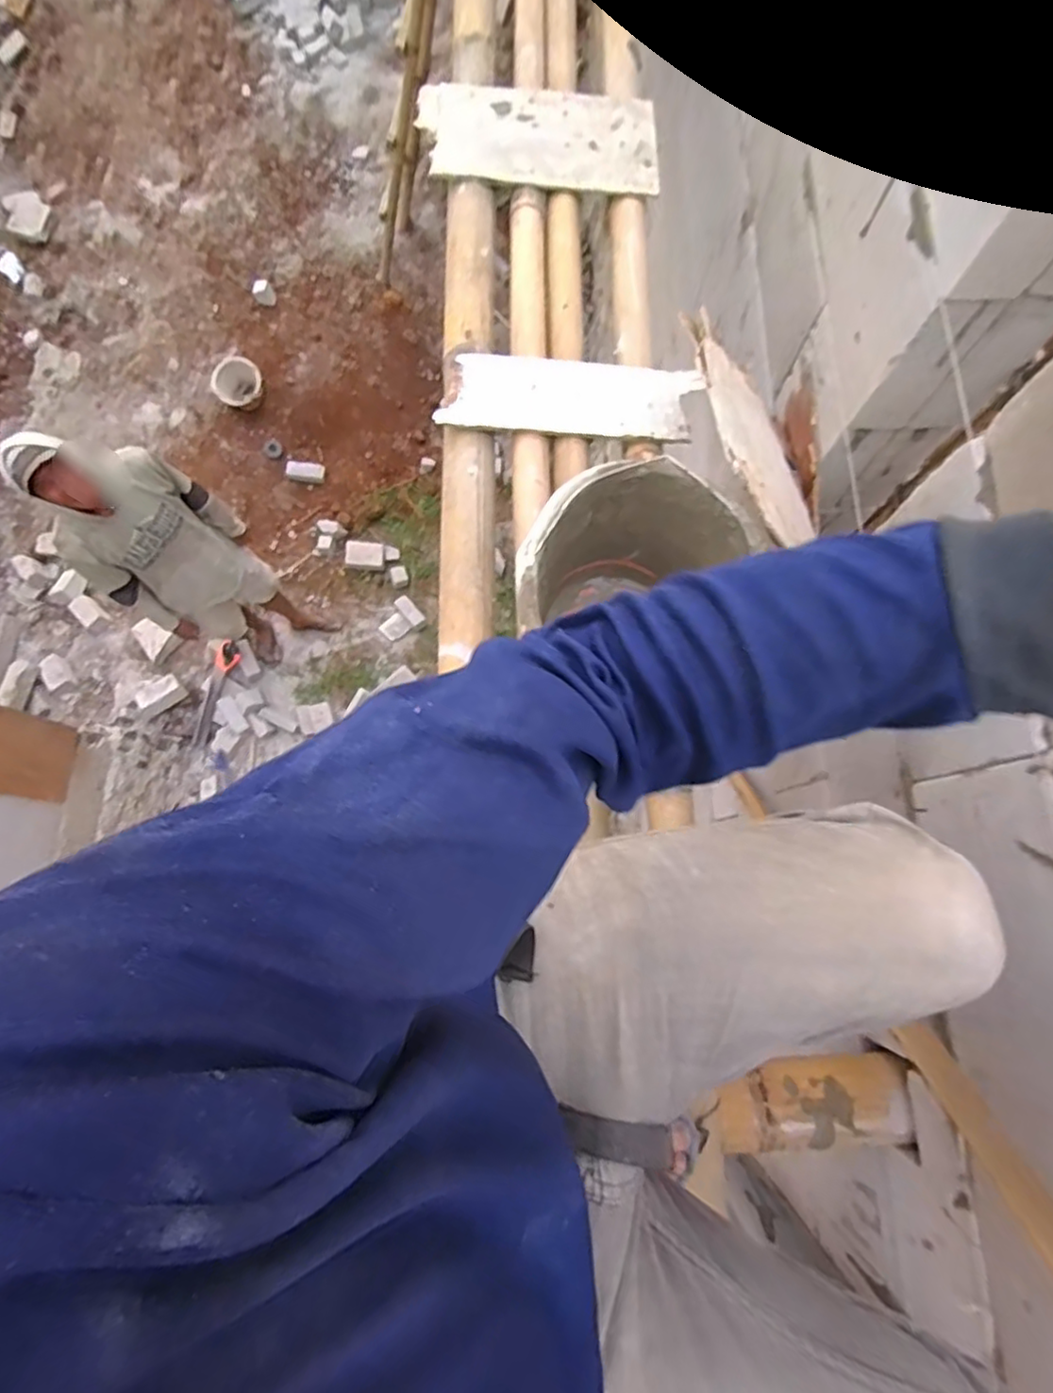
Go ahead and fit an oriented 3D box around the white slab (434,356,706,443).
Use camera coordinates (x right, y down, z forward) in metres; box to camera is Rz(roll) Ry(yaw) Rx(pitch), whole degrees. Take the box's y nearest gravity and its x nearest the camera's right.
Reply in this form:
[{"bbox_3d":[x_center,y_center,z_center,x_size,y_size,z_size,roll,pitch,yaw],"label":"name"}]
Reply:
[{"bbox_3d":[0.067,-0.437,0.917,0.364,0.015,0.123,0,77,-7],"label":"white slab"}]

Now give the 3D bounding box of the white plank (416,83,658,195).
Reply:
[{"bbox_3d":[0.022,-0.917,1.037,0.376,0.022,0.201,-2,79,-7],"label":"white plank"}]

